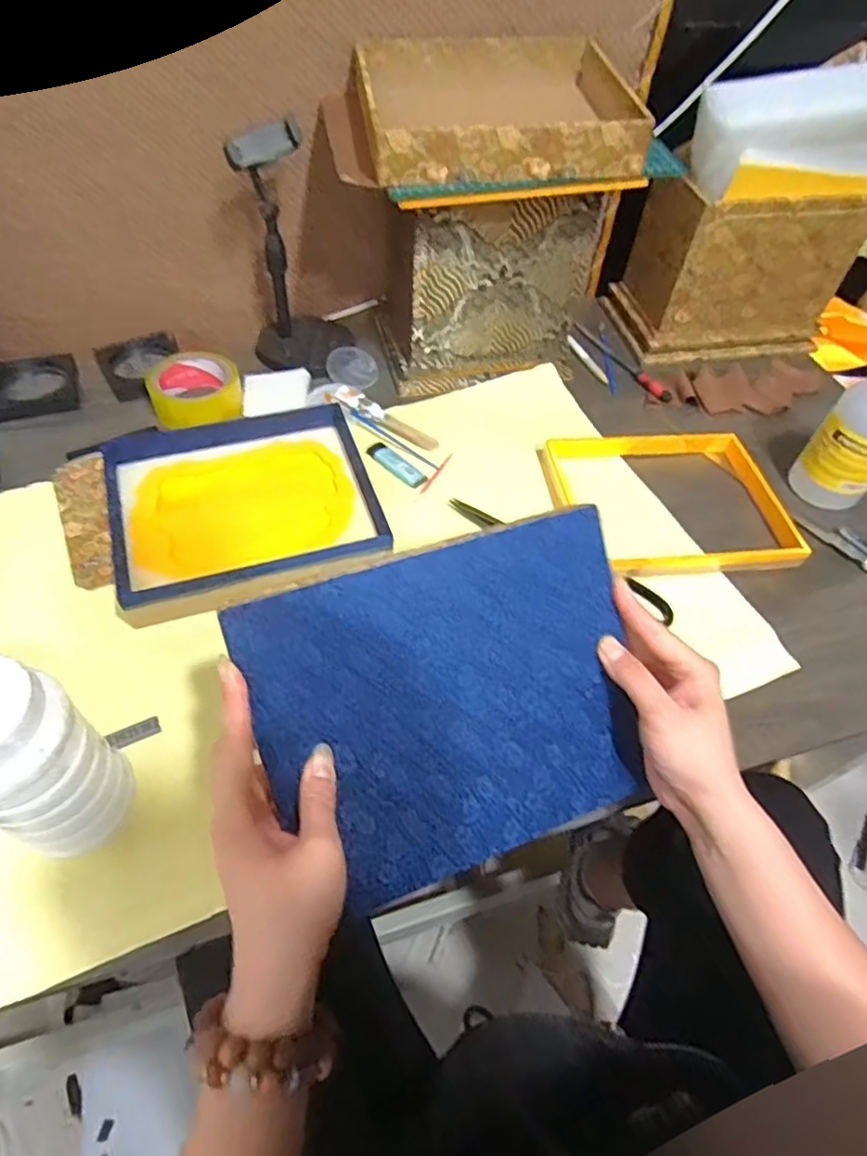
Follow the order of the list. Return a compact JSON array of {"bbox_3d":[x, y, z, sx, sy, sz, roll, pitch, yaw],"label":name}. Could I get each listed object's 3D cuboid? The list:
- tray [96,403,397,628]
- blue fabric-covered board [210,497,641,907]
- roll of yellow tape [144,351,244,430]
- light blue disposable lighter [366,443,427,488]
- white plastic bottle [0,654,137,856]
[{"bbox_3d":[-0.190,-0.078,0.631,0.244,0.045,0.228,-18,57,-16],"label":"tray"},{"bbox_3d":[0.019,0.081,0.399,0.240,0.006,0.204,-17,99,-16],"label":"blue fabric-covered board"},{"bbox_3d":[-0.277,-0.223,0.735,0.100,0.041,0.091,-11,55,-12],"label":"roll of yellow tape"},{"bbox_3d":[-0.042,-0.127,0.703,0.077,0.008,0.024,37,59,21],"label":"light blue disposable lighter"},{"bbox_3d":[-0.255,0.120,0.402,0.075,0.171,0.079,17,54,9],"label":"white plastic bottle"}]

